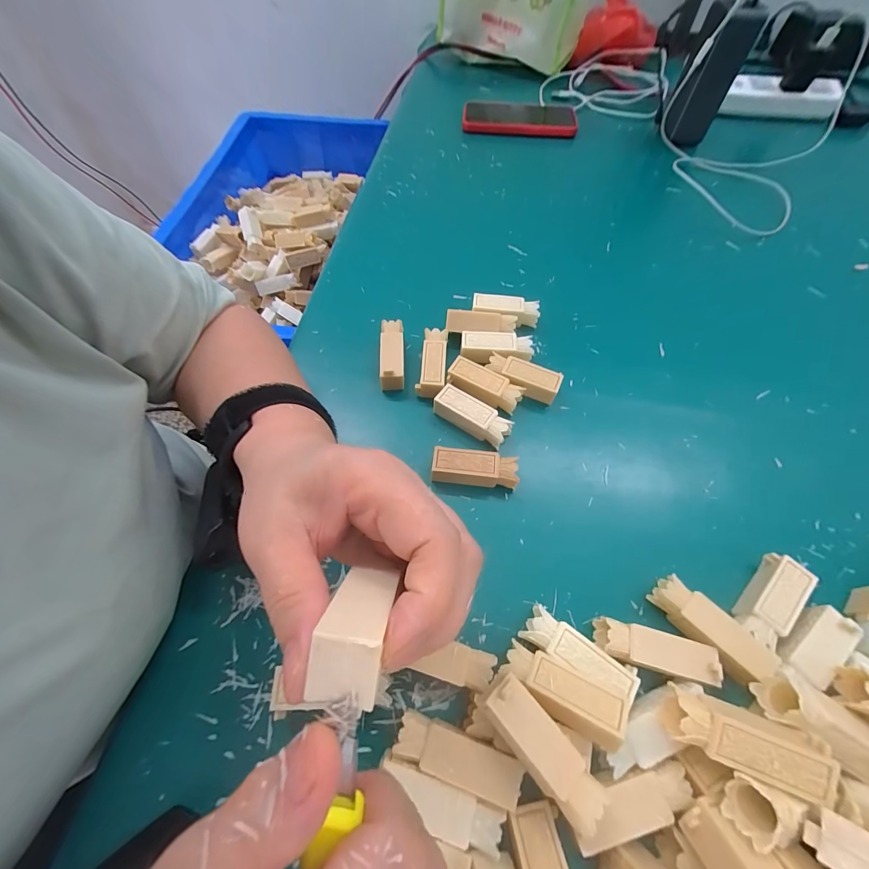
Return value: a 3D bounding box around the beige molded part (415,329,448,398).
[{"bbox_3d":[-0.001,-0.061,0.311,0.022,0.014,0.064,7,60,4],"label":"beige molded part"}]

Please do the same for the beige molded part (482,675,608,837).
[{"bbox_3d":[0.049,0.147,0.176,0.021,0.023,0.060,-36,66,-19],"label":"beige molded part"}]

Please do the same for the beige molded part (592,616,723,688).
[{"bbox_3d":[0.125,0.124,0.212,0.060,0.019,0.021,14,61,9],"label":"beige molded part"}]

